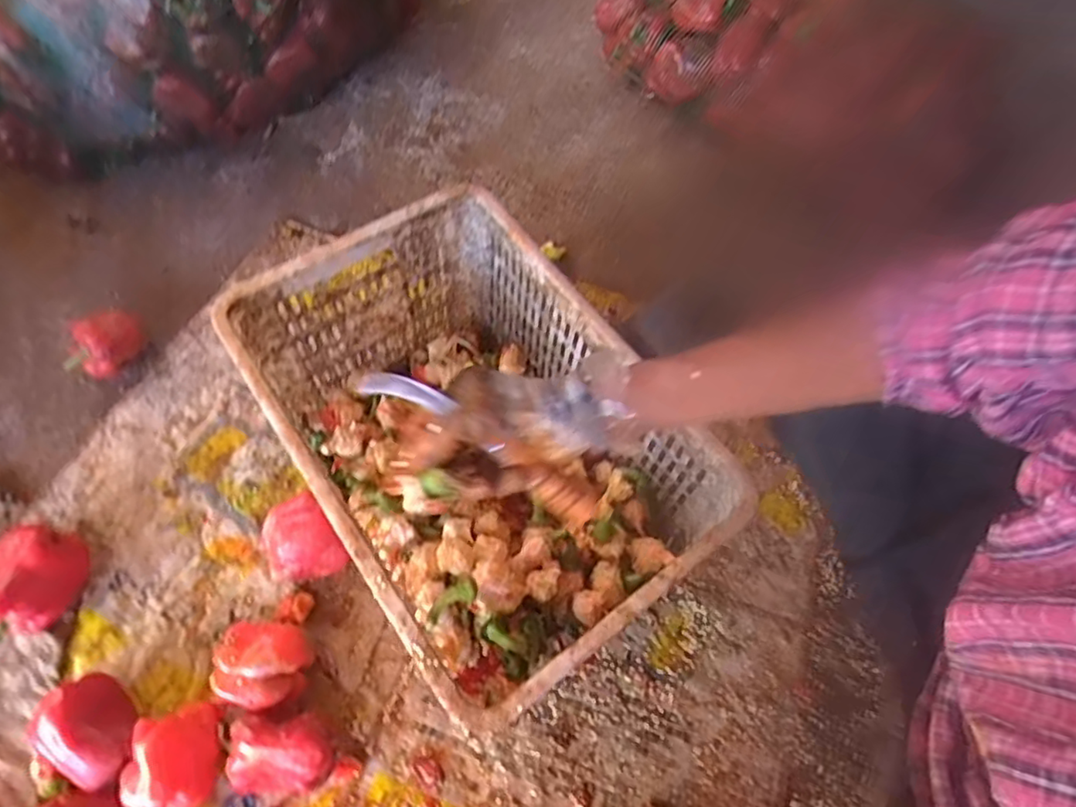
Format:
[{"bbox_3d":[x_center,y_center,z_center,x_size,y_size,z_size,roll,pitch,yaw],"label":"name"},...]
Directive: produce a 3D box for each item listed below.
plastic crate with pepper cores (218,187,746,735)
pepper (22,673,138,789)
[{"bbox_3d":[-0.072,0.052,0.725,0.343,0.255,0.511,-32,68,-20],"label":"plastic crate with pepper cores"},{"bbox_3d":[-0.487,0.360,0.670,0.104,0.071,0.086,29,62,12],"label":"pepper"}]

